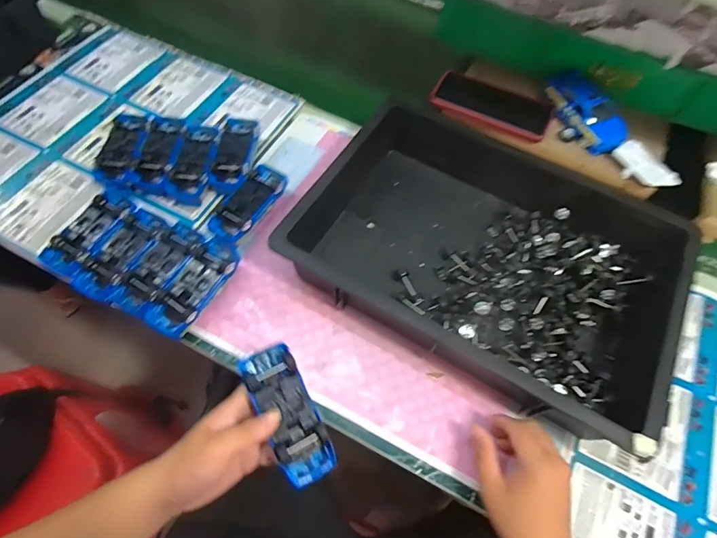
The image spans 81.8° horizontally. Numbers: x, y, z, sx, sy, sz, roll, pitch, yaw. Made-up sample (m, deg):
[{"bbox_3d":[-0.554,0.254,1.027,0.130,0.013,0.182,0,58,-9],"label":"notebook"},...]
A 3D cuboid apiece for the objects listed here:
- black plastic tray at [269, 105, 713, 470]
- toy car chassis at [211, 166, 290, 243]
[{"bbox_3d":[0.163,-0.022,0.536,0.434,0.095,0.314,29,62,13],"label":"black plastic tray"},{"bbox_3d":[-0.150,-0.090,0.574,0.054,0.030,0.126,28,62,12],"label":"toy car chassis"}]

